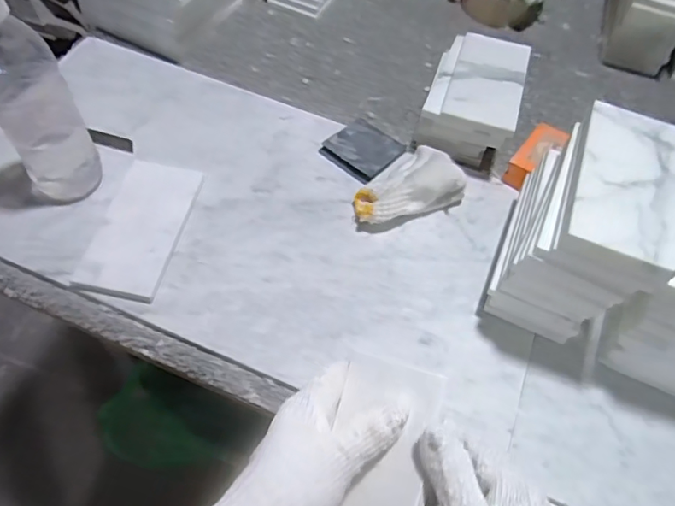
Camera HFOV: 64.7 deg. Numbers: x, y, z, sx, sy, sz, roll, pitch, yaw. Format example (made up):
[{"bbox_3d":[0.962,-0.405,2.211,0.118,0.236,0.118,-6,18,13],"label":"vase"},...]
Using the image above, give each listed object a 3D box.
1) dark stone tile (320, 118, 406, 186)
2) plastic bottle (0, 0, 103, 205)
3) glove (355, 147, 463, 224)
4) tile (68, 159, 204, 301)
[{"bbox_3d":[0.029,-0.117,0.592,0.072,0.006,0.075,37,63,20],"label":"dark stone tile"},{"bbox_3d":[-0.272,-0.137,0.461,0.071,0.196,0.071,-29,63,-19],"label":"plastic bottle"},{"bbox_3d":[0.068,-0.075,0.551,0.120,0.041,0.082,-19,60,-14],"label":"glove"},{"bbox_3d":[-0.185,-0.027,0.508,0.074,0.011,0.151,10,57,4],"label":"tile"}]

